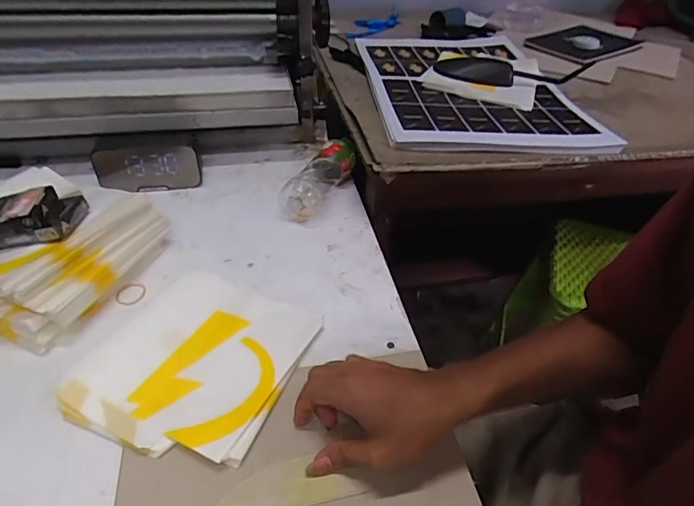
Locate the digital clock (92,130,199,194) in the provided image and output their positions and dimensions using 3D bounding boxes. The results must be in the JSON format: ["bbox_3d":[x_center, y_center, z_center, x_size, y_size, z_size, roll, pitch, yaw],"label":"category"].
[{"bbox_3d":[-0.294,-0.139,0.684,0.142,0.067,0.066,-5,43,-11],"label":"digital clock"}]

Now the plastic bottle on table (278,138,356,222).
[{"bbox_3d":[-0.034,-0.110,0.669,0.047,0.057,0.167,20,44,16],"label":"plastic bottle on table"}]

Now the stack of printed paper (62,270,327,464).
[{"bbox_3d":[-0.147,0.101,0.459,0.183,0.016,0.199,18,43,14],"label":"stack of printed paper"}]

